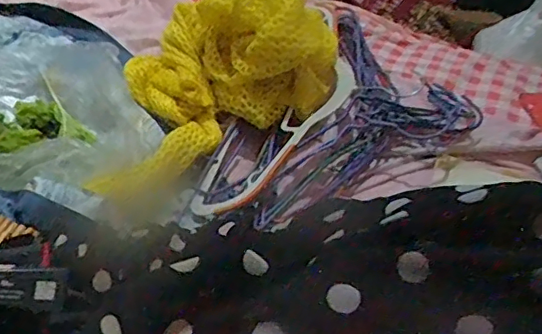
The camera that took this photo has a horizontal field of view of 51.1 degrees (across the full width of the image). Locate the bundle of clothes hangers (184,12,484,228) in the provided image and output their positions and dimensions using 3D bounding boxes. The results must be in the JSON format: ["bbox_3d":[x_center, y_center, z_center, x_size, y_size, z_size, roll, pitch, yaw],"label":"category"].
[{"bbox_3d":[0.105,-0.060,0.682,0.246,0.073,0.398,24,48,15],"label":"bundle of clothes hangers"}]

